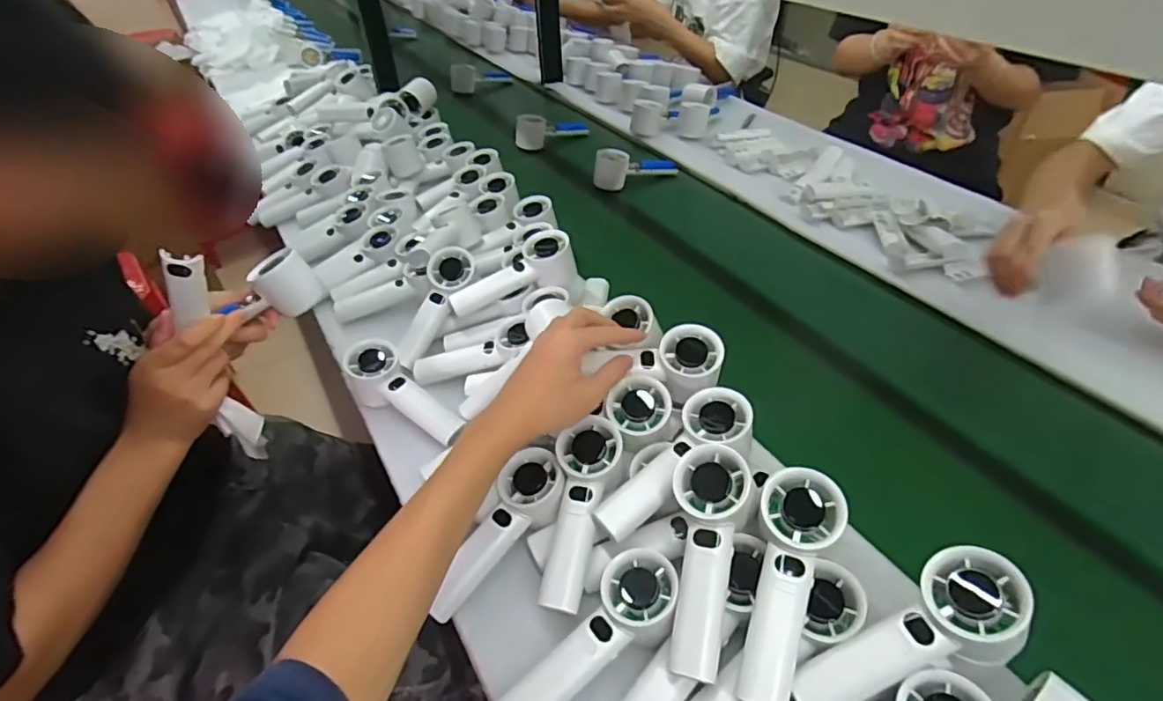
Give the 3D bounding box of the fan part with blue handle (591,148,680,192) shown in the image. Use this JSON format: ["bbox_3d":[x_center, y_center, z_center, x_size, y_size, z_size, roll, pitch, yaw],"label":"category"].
[{"bbox_3d":[0.099,-0.324,1.065,0.164,0.061,0.054,-12,41,-29],"label":"fan part with blue handle"}]

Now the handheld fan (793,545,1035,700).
[{"bbox_3d":[0.220,0.199,0.400,0.161,0.063,0.059,-37,44,9],"label":"handheld fan"}]

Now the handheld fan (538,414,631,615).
[{"bbox_3d":[-0.002,0.139,0.507,0.053,0.042,0.155,9,63,14],"label":"handheld fan"}]

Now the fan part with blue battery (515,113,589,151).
[{"bbox_3d":[-0.067,-0.446,1.199,0.141,0.065,0.074,-18,43,-34],"label":"fan part with blue battery"}]

